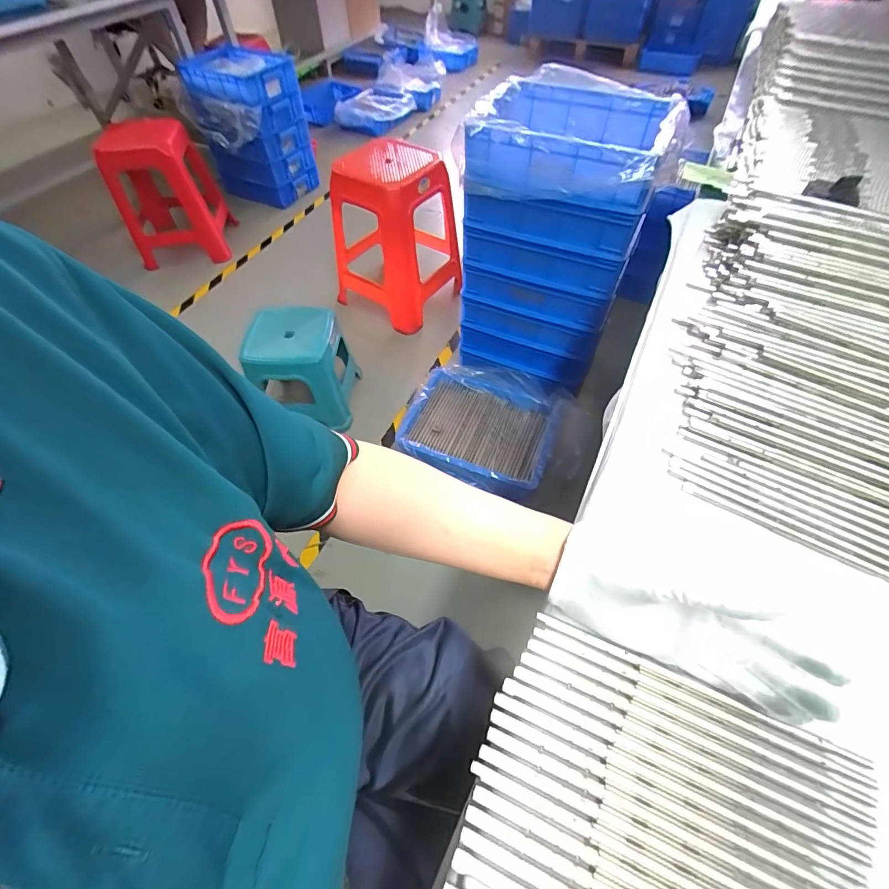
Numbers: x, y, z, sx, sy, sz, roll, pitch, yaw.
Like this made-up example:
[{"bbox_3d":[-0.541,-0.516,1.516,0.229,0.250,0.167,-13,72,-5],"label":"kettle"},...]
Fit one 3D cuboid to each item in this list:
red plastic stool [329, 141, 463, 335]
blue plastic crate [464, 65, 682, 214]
[{"bbox_3d":[-0.174,-0.746,1.530,0.400,0.471,0.398,30,61,21],"label":"red plastic stool"},{"bbox_3d":[0.277,-0.680,0.953,0.425,0.164,0.347,20,58,15],"label":"blue plastic crate"}]

